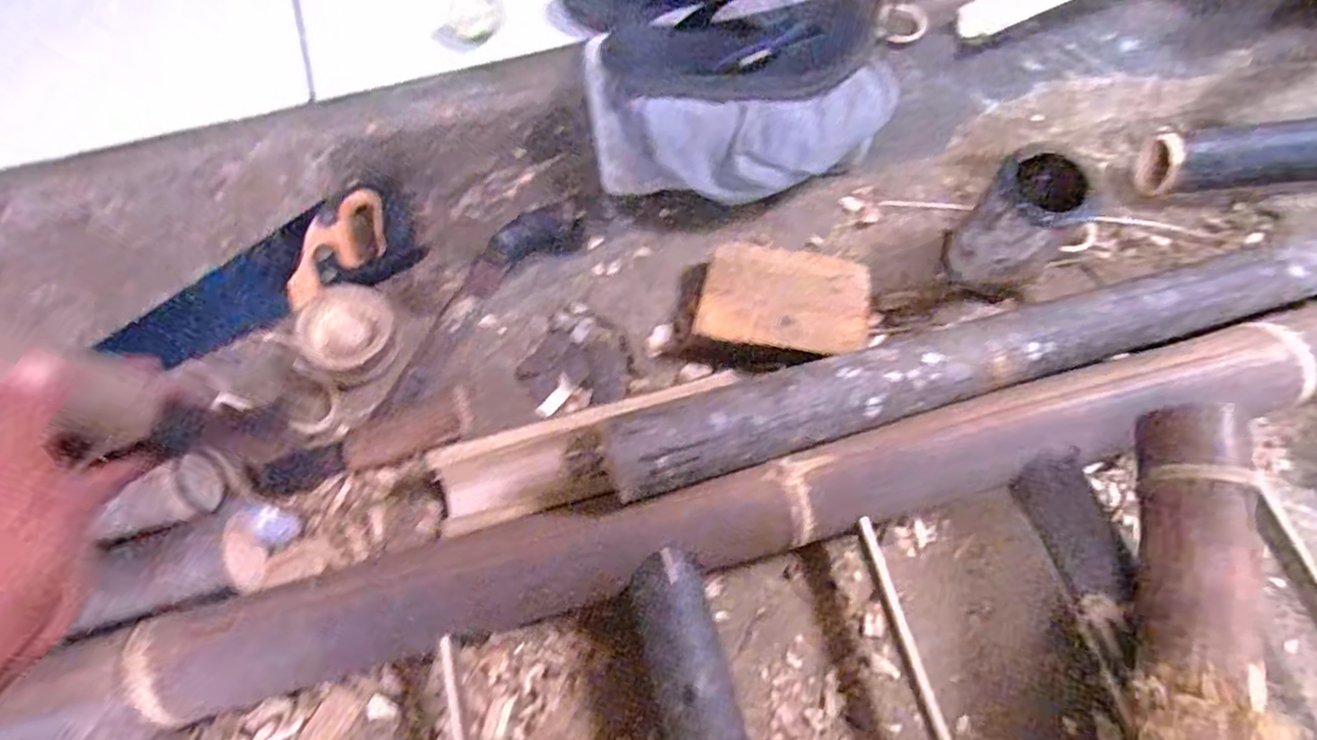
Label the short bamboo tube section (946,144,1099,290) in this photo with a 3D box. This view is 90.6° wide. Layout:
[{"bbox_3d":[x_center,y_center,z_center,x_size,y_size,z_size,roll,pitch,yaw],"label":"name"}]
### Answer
[{"bbox_3d":[0.359,-0.142,0.655,0.092,0.124,0.097,36,69,15],"label":"short bamboo tube section"}]

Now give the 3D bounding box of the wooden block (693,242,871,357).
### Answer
[{"bbox_3d":[0.127,-0.065,0.664,0.163,0.047,0.120,13,65,5],"label":"wooden block"}]

